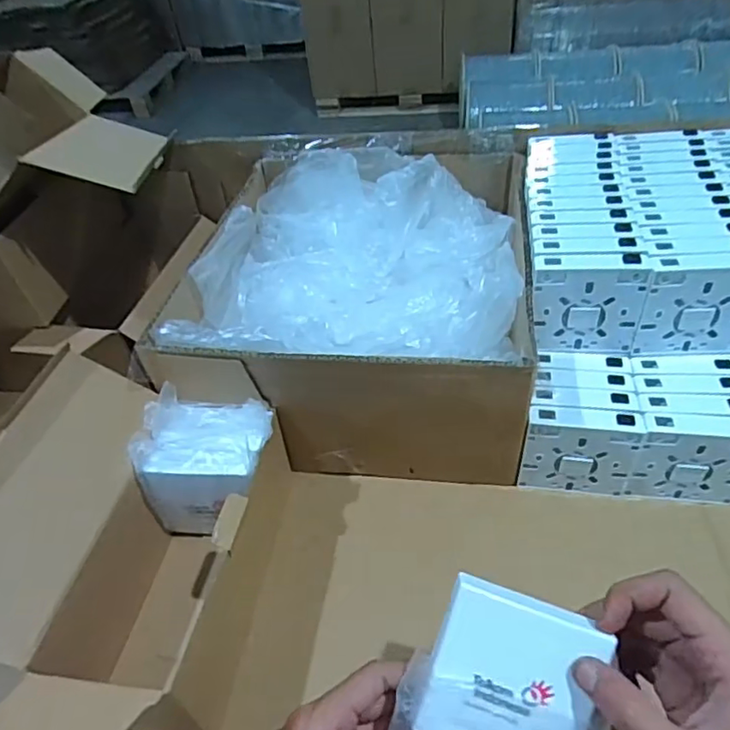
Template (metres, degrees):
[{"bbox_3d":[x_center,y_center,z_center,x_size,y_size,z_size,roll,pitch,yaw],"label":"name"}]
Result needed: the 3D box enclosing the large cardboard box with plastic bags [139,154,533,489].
[{"bbox_3d":[-0.003,-0.075,0.567,0.296,0.169,0.318,1,44,9],"label":"large cardboard box with plastic bags"}]

